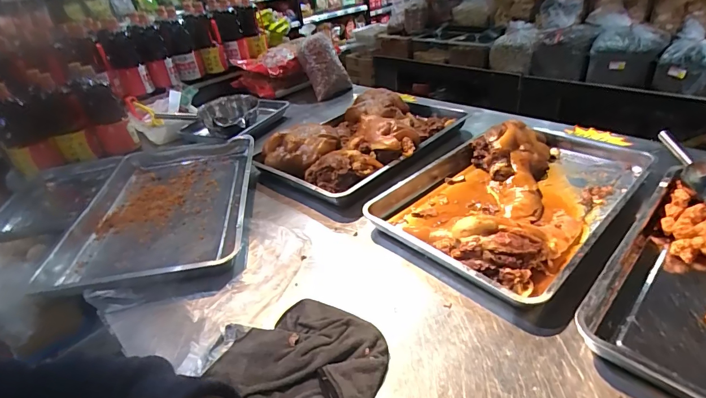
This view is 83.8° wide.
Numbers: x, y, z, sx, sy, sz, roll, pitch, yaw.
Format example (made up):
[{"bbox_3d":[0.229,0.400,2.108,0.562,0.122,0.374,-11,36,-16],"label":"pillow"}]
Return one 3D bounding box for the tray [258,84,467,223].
[{"bbox_3d":[0.036,-0.216,1.165,0.451,0.095,0.666,17,39,32],"label":"tray"}]

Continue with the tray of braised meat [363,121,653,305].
[{"bbox_3d":[0.368,-0.041,0.879,0.641,0.087,0.396,-31,40,-33],"label":"tray of braised meat"}]

